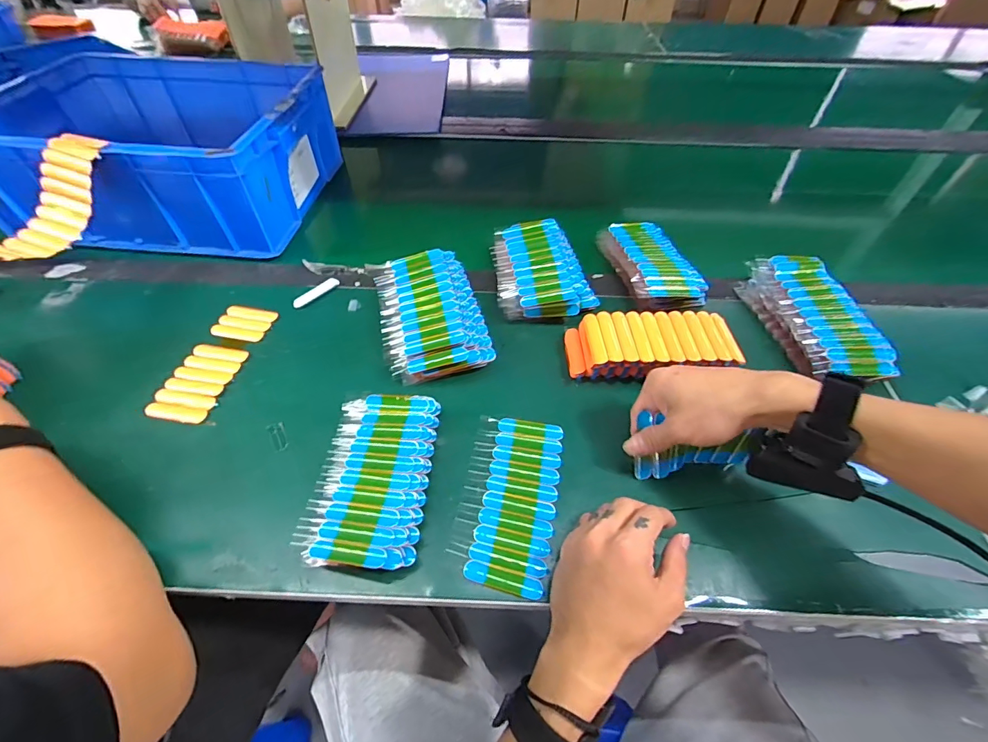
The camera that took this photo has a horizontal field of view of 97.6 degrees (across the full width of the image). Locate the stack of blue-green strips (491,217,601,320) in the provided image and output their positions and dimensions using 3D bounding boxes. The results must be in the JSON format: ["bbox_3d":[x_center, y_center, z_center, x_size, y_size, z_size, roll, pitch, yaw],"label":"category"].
[{"bbox_3d":[0.057,-0.128,0.533,0.115,0.039,0.169,-4,51,-6],"label":"stack of blue-green strips"}]

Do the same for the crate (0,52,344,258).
[{"bbox_3d":[-0.459,-0.316,0.617,0.394,0.134,0.319,4,51,1],"label":"crate"}]

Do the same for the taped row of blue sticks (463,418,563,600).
[{"bbox_3d":[0.023,0.108,0.376,0.062,0.004,0.150,11,51,6],"label":"taped row of blue sticks"}]

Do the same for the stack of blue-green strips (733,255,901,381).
[{"bbox_3d":[0.355,-0.065,0.486,0.099,0.034,0.170,1,51,-2],"label":"stack of blue-green strips"}]

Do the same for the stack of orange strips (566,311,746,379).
[{"bbox_3d":[0.165,-0.024,0.453,0.168,0.043,0.071,0,51,-2],"label":"stack of orange strips"}]

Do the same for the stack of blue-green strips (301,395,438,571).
[{"bbox_3d":[-0.102,0.091,0.377,0.091,0.029,0.152,5,51,1],"label":"stack of blue-green strips"}]

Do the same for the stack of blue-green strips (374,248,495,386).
[{"bbox_3d":[-0.071,-0.065,0.479,0.106,0.041,0.161,-11,52,-11],"label":"stack of blue-green strips"}]

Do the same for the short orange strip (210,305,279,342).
[{"bbox_3d":[-0.286,-0.055,0.494,0.064,0.004,0.047,10,51,6],"label":"short orange strip"}]

